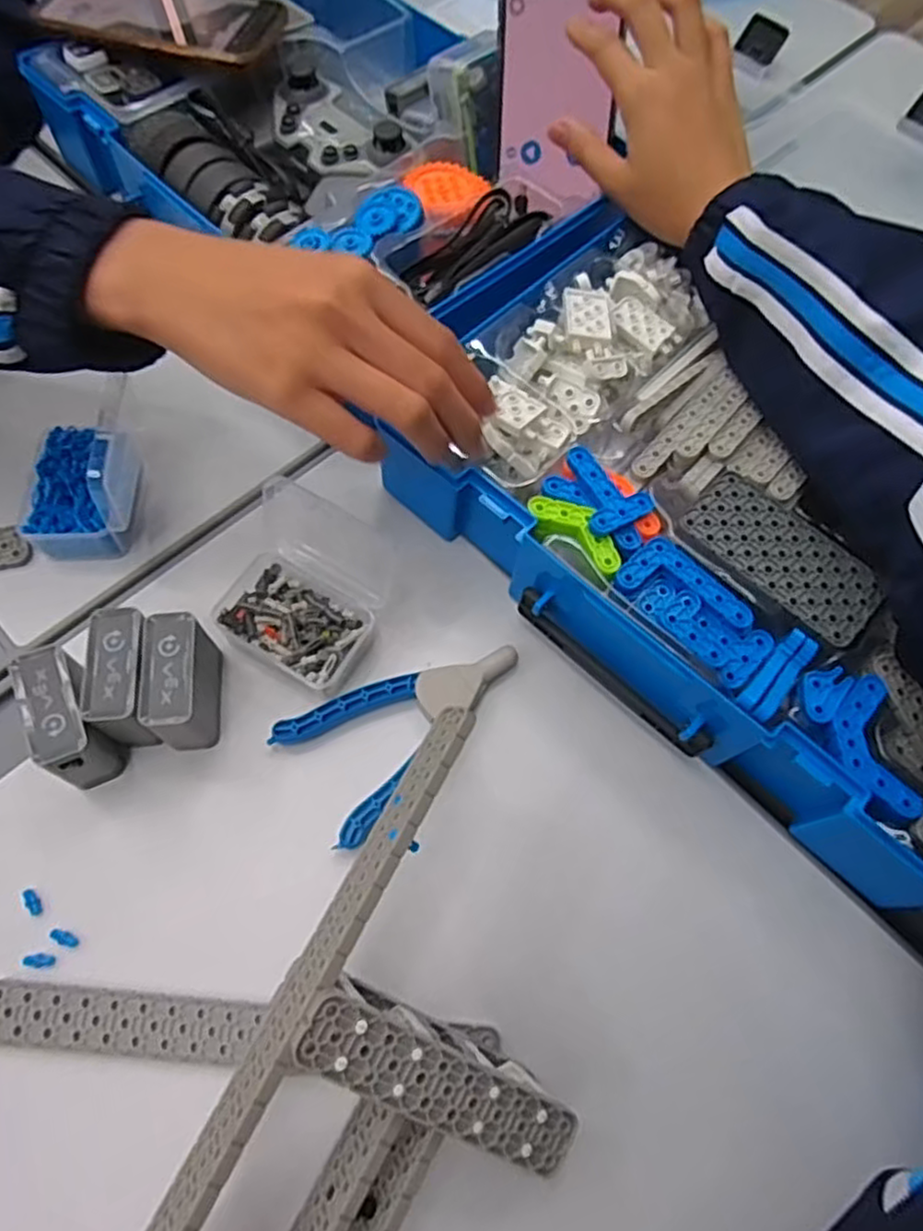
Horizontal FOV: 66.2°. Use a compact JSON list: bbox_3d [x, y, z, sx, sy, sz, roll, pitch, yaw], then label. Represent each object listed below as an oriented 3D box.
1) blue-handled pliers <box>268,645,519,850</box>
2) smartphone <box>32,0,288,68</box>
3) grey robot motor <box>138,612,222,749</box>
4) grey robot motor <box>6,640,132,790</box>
[{"bbox_3d":[-0.025,0.054,0.369,0.128,0.016,0.070,-33,72,-17],"label":"blue-handled pliers"},{"bbox_3d":[-0.205,-0.409,0.485,0.151,0.012,0.079,12,66,2],"label":"smartphone"},{"bbox_3d":[-0.137,0.036,0.351,0.024,0.052,0.061,-4,67,-5],"label":"grey robot motor"},{"bbox_3d":[-0.184,0.051,0.339,0.024,0.055,0.062,-22,69,-13],"label":"grey robot motor"}]

